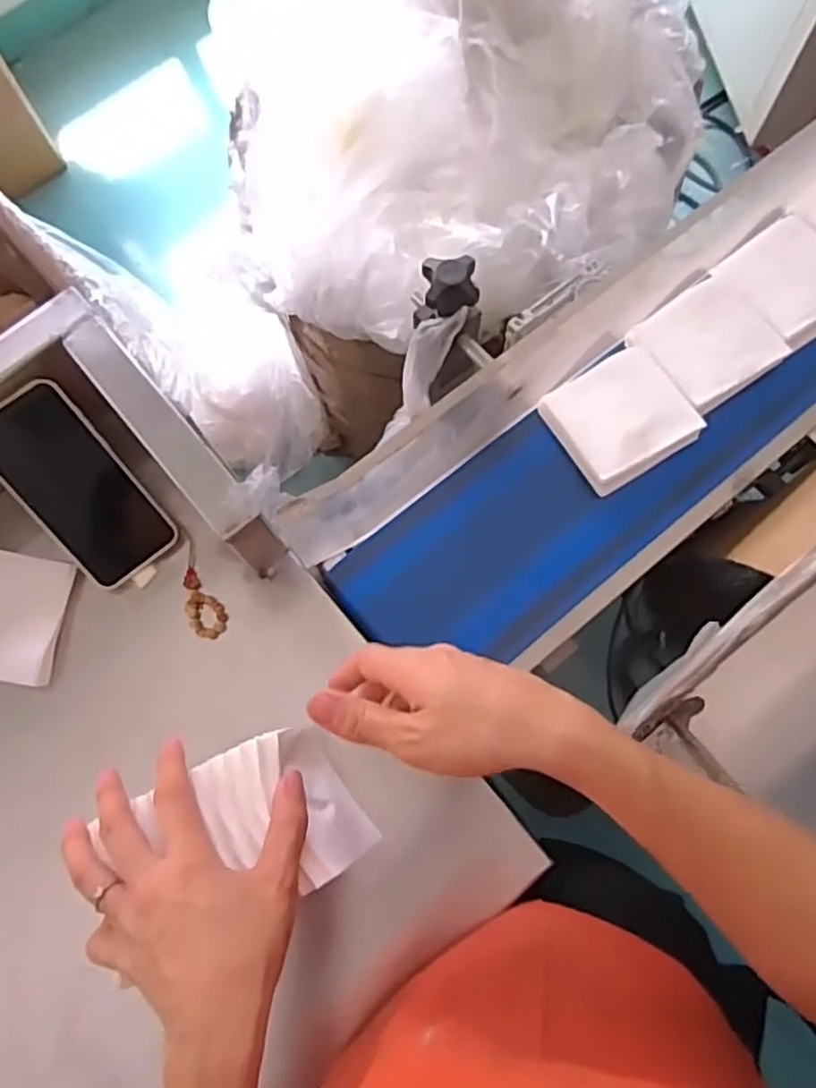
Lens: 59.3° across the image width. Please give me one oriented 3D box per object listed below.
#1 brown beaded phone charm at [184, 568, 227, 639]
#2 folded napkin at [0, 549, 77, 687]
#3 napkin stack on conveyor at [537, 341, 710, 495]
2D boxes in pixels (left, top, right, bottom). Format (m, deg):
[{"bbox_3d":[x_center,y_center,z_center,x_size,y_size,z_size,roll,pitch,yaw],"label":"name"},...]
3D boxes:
[{"bbox_3d":[-0.161,0.047,0.560,0.027,0.006,0.058,-27,75,-6],"label":"brown beaded phone charm"},{"bbox_3d":[-0.310,0.055,0.548,0.089,0.008,0.097,10,75,-3],"label":"folded napkin"},{"bbox_3d":[0.169,-0.102,0.569,0.099,0.023,0.092,-30,76,-7],"label":"napkin stack on conveyor"}]

